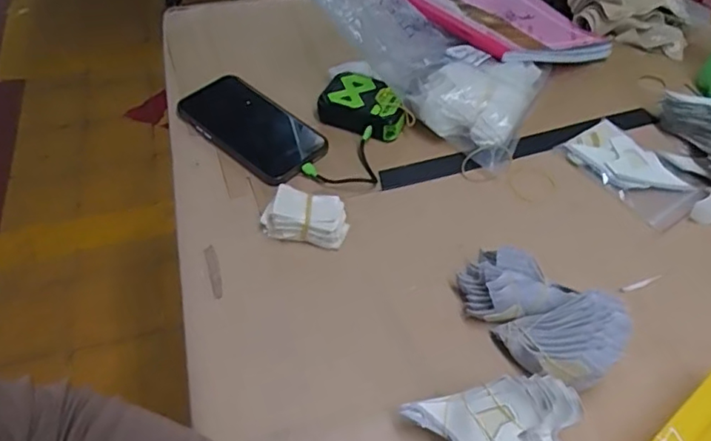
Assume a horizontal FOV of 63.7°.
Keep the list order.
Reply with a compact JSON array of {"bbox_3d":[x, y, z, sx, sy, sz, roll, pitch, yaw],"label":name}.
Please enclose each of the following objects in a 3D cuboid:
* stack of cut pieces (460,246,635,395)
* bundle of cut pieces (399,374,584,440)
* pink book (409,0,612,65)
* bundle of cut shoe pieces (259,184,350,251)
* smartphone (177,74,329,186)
[{"bbox_3d":[0.143,0.069,0.445,0.073,0.060,0.130,-29,55,-21],"label":"stack of cut pieces"},{"bbox_3d":[0.090,0.141,0.375,0.107,0.072,0.051,-2,50,-1],"label":"bundle of cut pieces"},{"bbox_3d":[0.175,-0.267,0.721,0.178,0.038,0.245,-21,54,-17],"label":"pink book"},{"bbox_3d":[-0.046,-0.001,0.518,0.074,0.047,0.034,6,50,6],"label":"bundle of cut shoe pieces"},{"bbox_3d":[-0.107,-0.100,0.611,0.159,0.017,0.086,38,64,17],"label":"smartphone"}]

